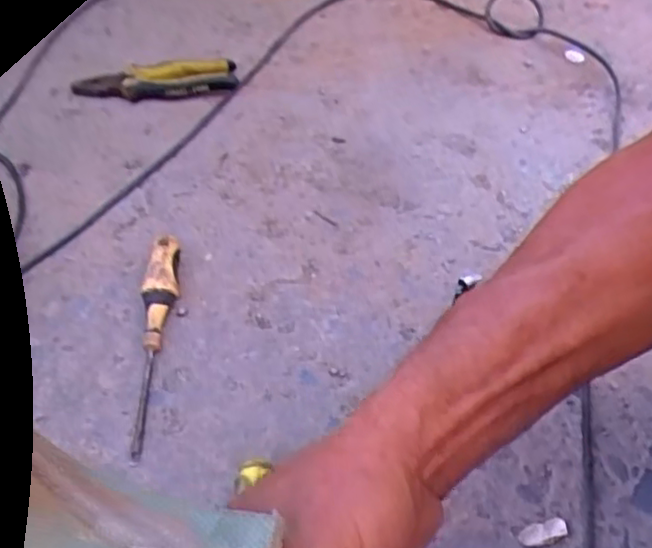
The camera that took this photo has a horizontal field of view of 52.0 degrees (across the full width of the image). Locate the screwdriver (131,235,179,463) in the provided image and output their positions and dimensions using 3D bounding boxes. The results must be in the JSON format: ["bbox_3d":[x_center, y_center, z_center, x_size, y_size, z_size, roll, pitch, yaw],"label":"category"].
[{"bbox_3d":[-0.147,0.054,0.578,0.028,0.034,0.202,-3,52,-3],"label":"screwdriver"}]

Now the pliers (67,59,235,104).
[{"bbox_3d":[-0.206,-0.234,0.809,0.189,0.030,0.049,-3,52,-3],"label":"pliers"}]

